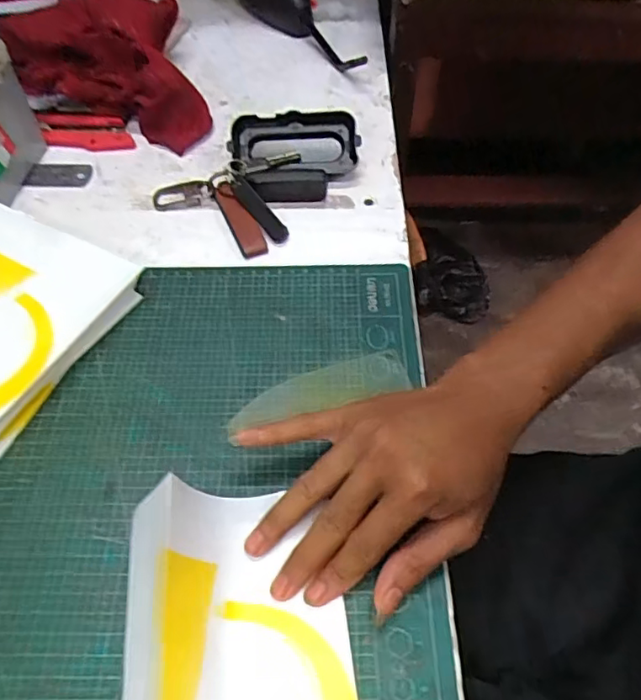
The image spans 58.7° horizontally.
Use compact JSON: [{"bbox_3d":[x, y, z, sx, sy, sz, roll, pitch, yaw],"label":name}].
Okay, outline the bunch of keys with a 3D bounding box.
[{"bbox_3d":[-0.065,-0.140,0.482,0.120,0.025,0.107,32,61,21],"label":"bunch of keys"}]

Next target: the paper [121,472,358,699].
[{"bbox_3d":[-0.041,0.158,0.273,0.111,0.045,0.193,-6,55,-4],"label":"paper"}]

